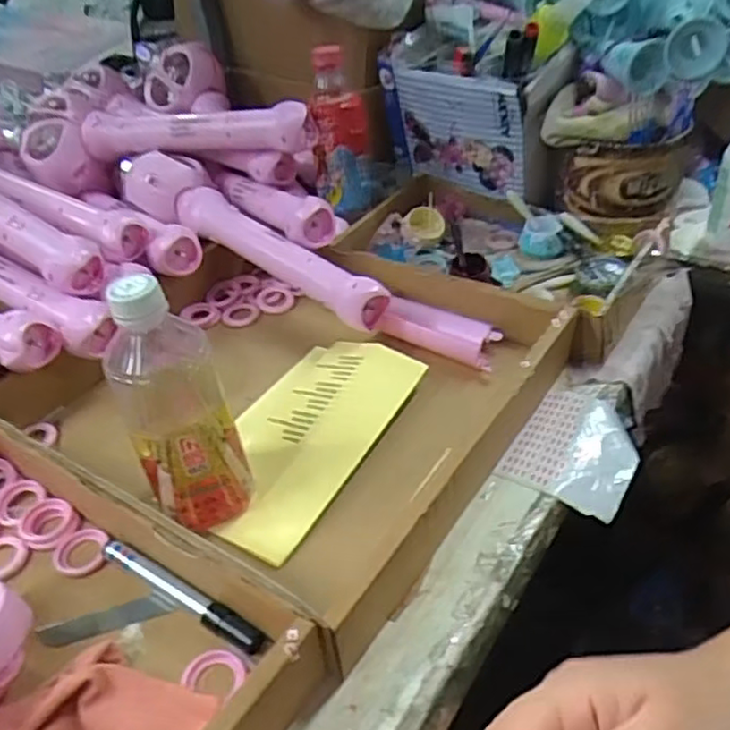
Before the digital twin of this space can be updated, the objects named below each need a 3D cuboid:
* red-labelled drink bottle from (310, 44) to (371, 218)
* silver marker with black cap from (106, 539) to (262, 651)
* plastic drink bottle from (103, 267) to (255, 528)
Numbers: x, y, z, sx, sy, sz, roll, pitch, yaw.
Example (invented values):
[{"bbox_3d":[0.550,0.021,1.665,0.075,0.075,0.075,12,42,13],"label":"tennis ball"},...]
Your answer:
[{"bbox_3d":[-0.027,-0.247,0.731,0.060,0.165,0.056,-3,40,3],"label":"red-labelled drink bottle"},{"bbox_3d":[-0.121,0.145,0.435,0.135,0.011,0.016,20,46,27],"label":"silver marker with black cap"},{"bbox_3d":[-0.123,0.022,0.448,0.065,0.174,0.069,-14,40,-10],"label":"plastic drink bottle"}]

